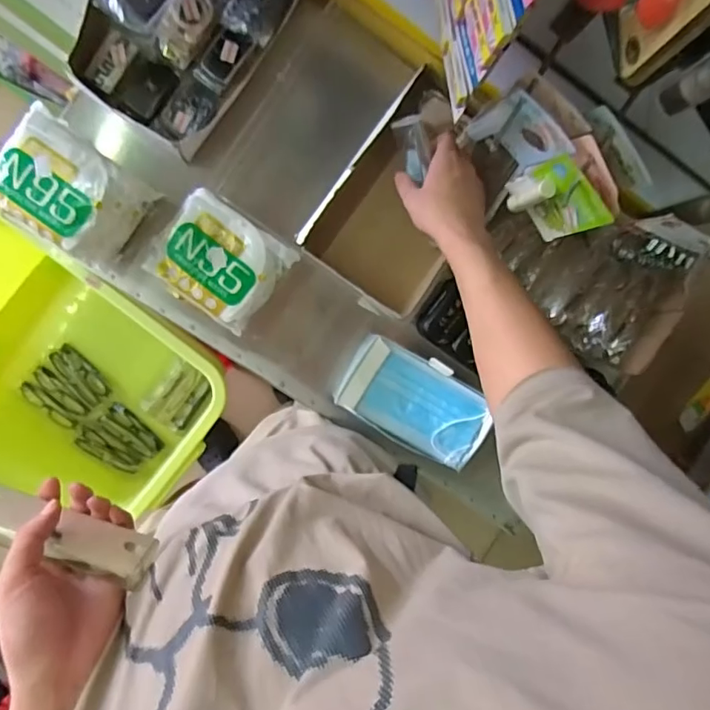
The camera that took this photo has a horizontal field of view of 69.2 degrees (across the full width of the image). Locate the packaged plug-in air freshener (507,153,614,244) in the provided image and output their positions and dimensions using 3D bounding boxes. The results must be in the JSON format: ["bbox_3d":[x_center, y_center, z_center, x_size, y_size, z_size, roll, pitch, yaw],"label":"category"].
[{"bbox_3d":[0.195,-0.149,0.507,0.027,0.112,0.077,-44,97,-1],"label":"packaged plug-in air freshener"}]

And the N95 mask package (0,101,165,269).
[{"bbox_3d":[-0.325,-0.187,0.590,0.140,0.096,0.115,37,91,-7],"label":"N95 mask package"}]

